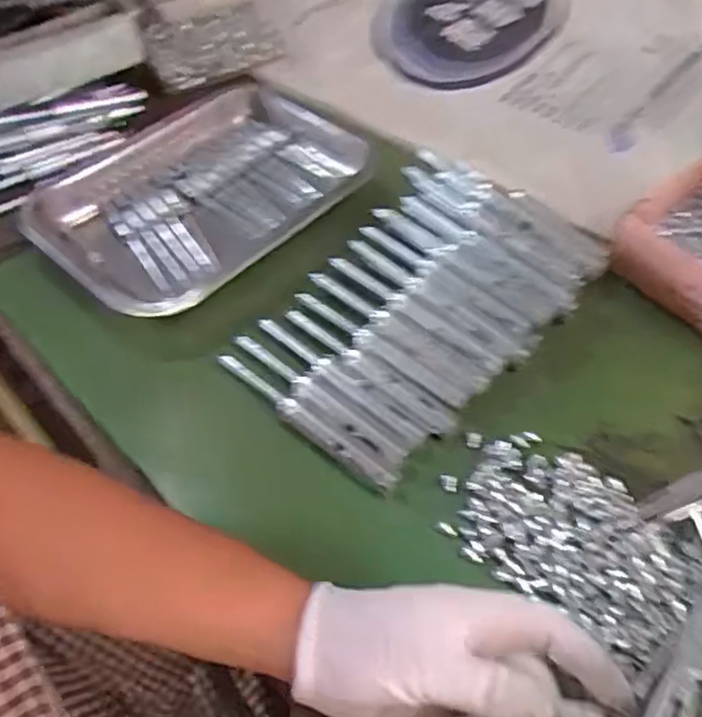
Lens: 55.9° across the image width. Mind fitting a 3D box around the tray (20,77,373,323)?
[{"bbox_3d":[-0.121,-0.139,0.550,0.203,0.041,0.263,36,62,22],"label":"tray"}]

